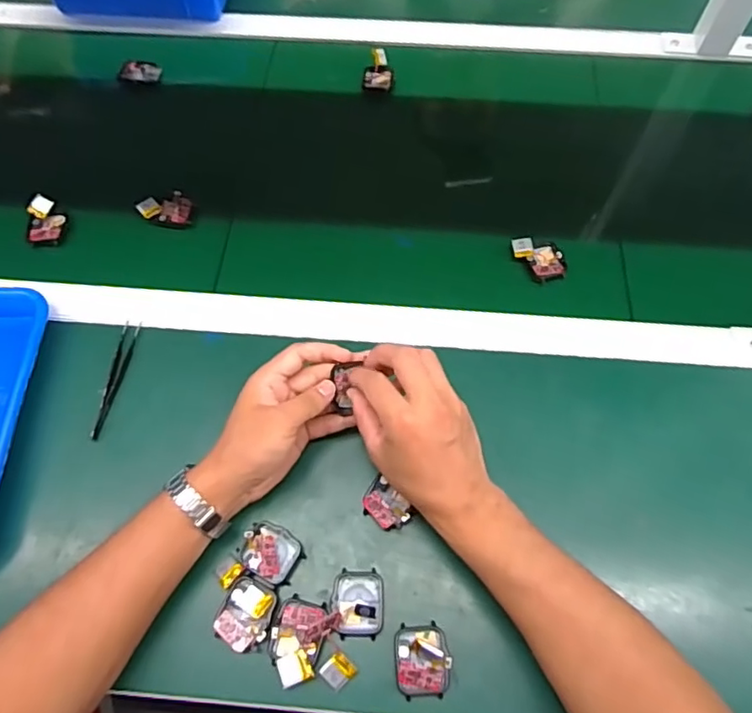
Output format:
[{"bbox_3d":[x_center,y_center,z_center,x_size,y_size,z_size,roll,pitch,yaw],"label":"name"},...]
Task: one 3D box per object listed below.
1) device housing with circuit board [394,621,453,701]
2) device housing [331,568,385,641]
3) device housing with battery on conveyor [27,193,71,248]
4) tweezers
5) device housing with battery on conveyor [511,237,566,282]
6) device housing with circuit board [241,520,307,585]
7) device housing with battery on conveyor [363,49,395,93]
[{"bbox_3d":[0.033,0.221,0.412,0.040,0.018,0.047,-3,64,-1],"label":"device housing with circuit board"},{"bbox_3d":[-0.013,0.188,0.433,0.039,0.008,0.047,0,64,0],"label":"device housing"},{"bbox_3d":[-0.343,-0.143,0.593,0.036,0.018,0.058,-7,65,-3],"label":"device housing with battery on conveyor"},{"bbox_3d":[-0.236,0.019,0.517,0.015,0.006,0.115,4,64,2],"label":"tweezers"},{"bbox_3d":[0.167,-0.100,0.575,0.039,0.020,0.057,-37,70,-16],"label":"device housing with battery on conveyor"},{"bbox_3d":[-0.082,0.155,0.448,0.045,0.011,0.040,14,65,7],"label":"device housing with circuit board"},{"bbox_3d":[0.003,-0.352,0.700,0.039,0.015,0.052,-2,90,5],"label":"device housing with battery on conveyor"}]

